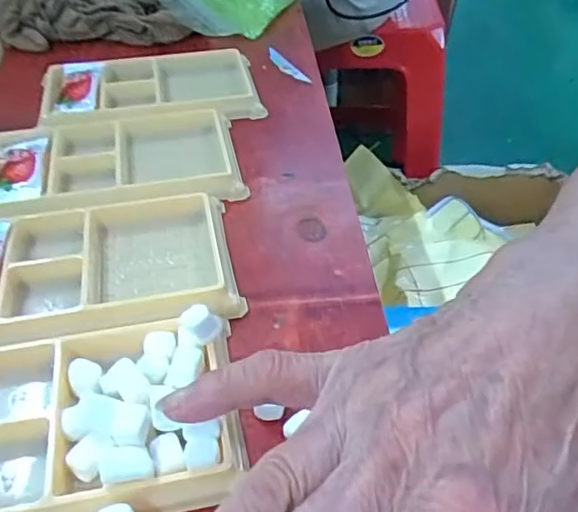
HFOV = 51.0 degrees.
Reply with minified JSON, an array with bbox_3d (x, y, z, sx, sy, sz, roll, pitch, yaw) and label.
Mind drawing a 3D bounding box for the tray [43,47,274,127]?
[{"bbox_3d":[-0.088,-0.104,0.381,0.134,0.013,0.076,-7,43,-9],"label":"tray"}]

